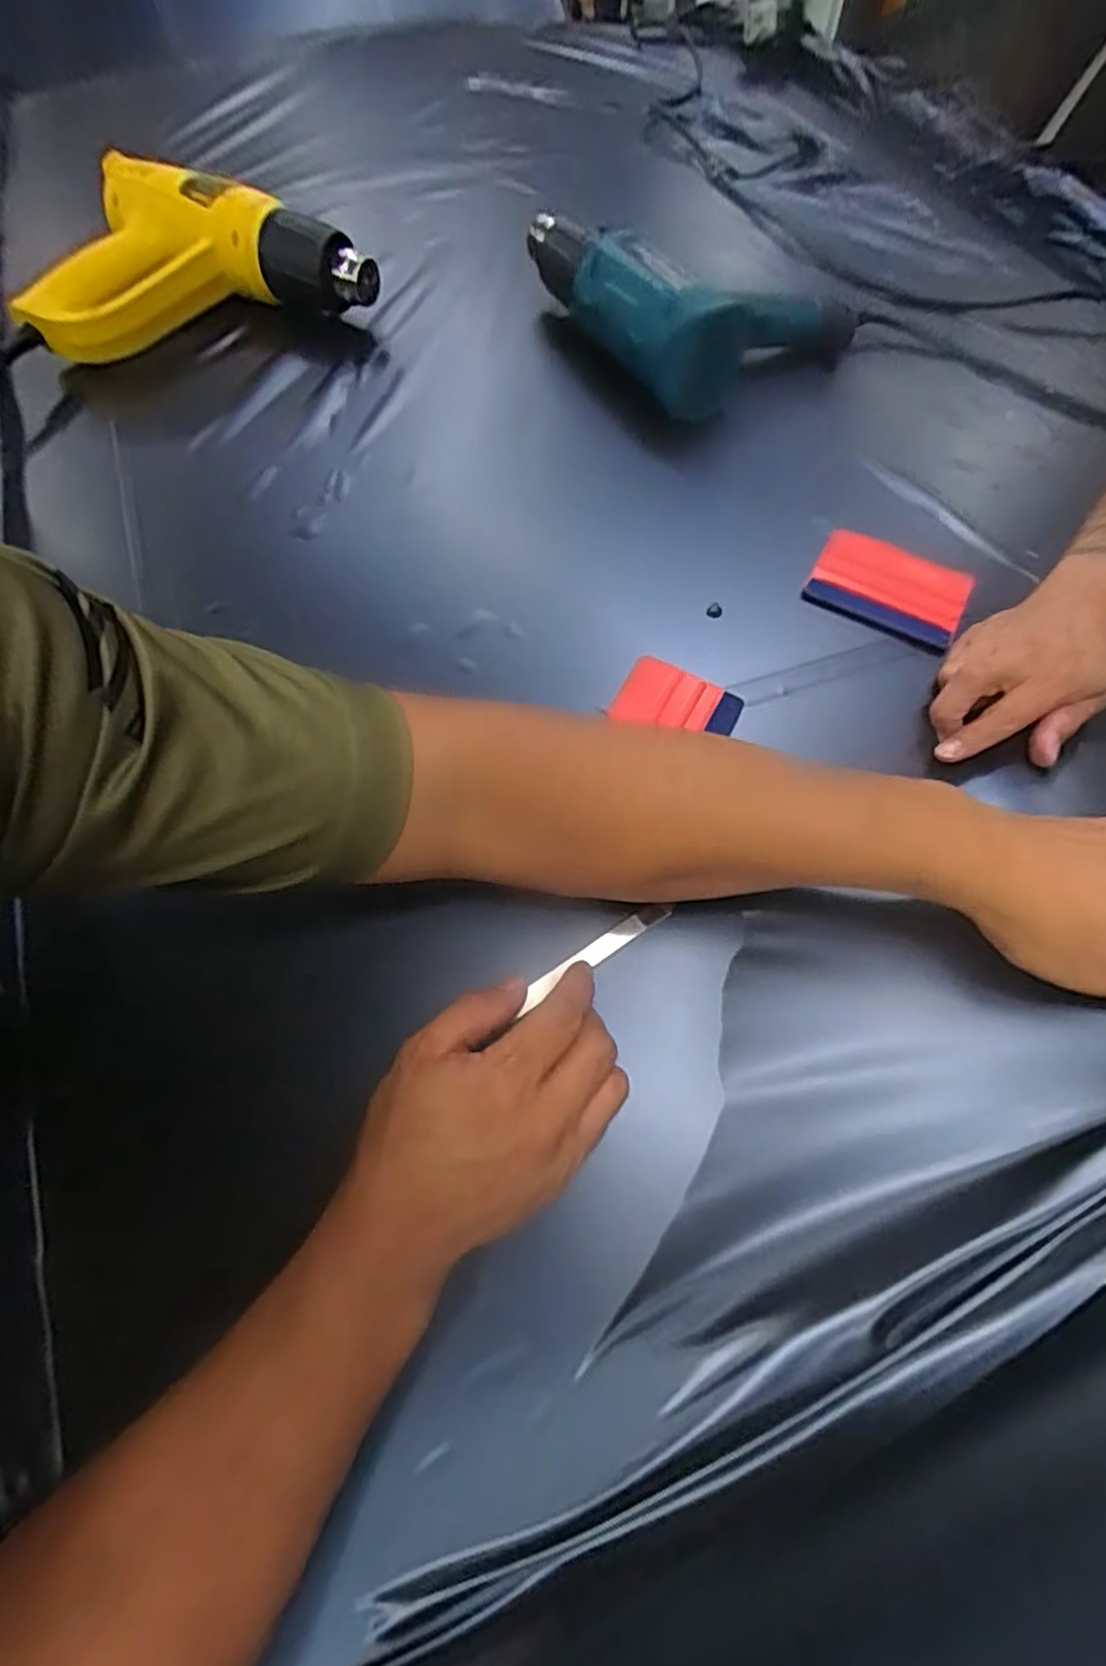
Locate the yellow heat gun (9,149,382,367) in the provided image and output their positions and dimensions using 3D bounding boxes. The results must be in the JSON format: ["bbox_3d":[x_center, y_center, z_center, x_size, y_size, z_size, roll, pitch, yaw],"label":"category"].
[{"bbox_3d":[-0.322,-0.510,0.598,0.290,0.077,0.183,-19,62,-12],"label":"yellow heat gun"}]

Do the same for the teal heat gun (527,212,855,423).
[{"bbox_3d":[0.116,-0.460,0.573,0.179,0.082,0.257,-28,65,-16],"label":"teal heat gun"}]

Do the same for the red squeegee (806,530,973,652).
[{"bbox_3d":[0.230,-0.169,0.463,0.098,0.014,0.078,28,63,14],"label":"red squeegee"}]

